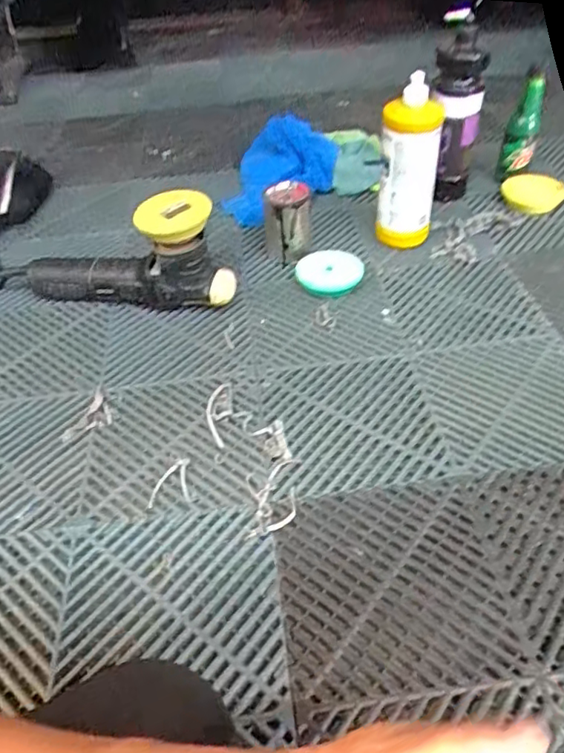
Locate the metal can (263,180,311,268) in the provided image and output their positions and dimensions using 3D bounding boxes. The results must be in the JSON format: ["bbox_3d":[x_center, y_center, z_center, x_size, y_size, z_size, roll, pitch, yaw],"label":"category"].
[{"bbox_3d":[0.009,-0.239,0.916,0.071,0.104,0.078,-3,43,3],"label":"metal can"}]

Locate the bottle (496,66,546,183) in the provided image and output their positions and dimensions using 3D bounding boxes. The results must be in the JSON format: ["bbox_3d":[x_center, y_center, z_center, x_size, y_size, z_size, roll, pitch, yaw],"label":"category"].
[{"bbox_3d":[0.411,-0.425,1.008,0.055,0.175,0.050,13,46,19],"label":"bottle"}]

